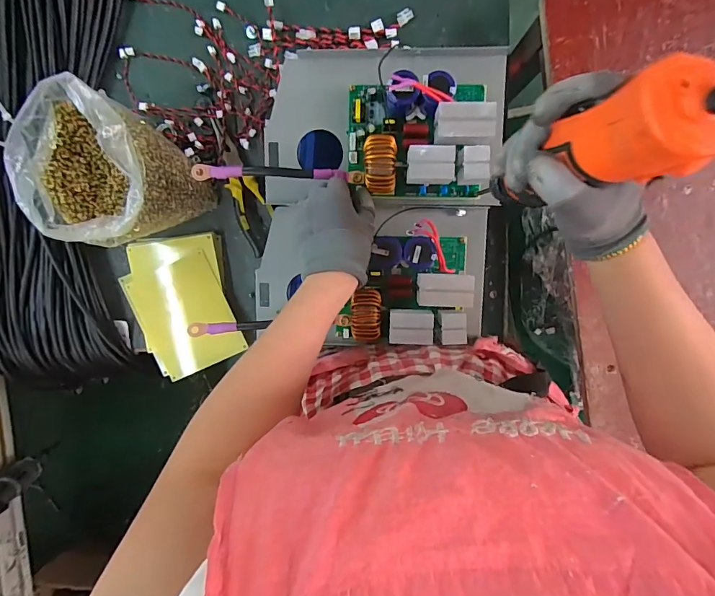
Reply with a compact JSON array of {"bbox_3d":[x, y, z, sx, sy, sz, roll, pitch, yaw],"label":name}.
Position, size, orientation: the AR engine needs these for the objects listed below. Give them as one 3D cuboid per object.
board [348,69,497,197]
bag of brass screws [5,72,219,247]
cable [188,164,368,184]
[{"bbox_3d":[0.062,-0.170,0.451,0.149,0.071,0.121,2,98,5],"label":"board"},{"bbox_3d":[-0.302,-0.149,0.516,0.145,0.130,0.159,-39,92,9],"label":"bag of brass screws"},{"bbox_3d":[-0.088,-0.141,0.482,0.189,0.030,0.018,1,98,0],"label":"cable"}]

